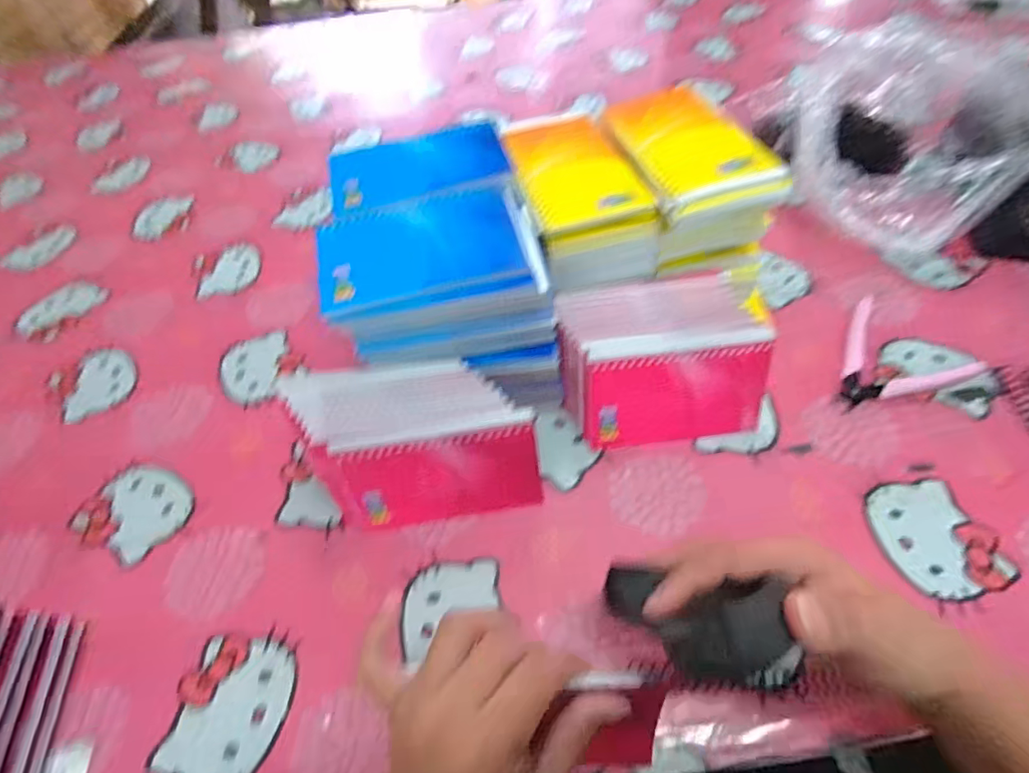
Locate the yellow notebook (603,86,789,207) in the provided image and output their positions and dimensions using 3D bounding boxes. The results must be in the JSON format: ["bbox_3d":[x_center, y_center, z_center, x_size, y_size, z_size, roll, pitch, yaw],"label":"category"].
[{"bbox_3d":[0.126,-0.185,0.370,0.087,0.012,0.150,-9,54,-1],"label":"yellow notebook"}]

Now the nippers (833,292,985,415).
[{"bbox_3d":[0.306,-0.018,0.405,0.111,0.009,0.097,-36,59,-19],"label":"nippers"}]

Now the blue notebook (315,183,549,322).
[{"bbox_3d":[-0.057,-0.090,0.327,0.138,0.008,0.083,-12,69,-5],"label":"blue notebook"}]

